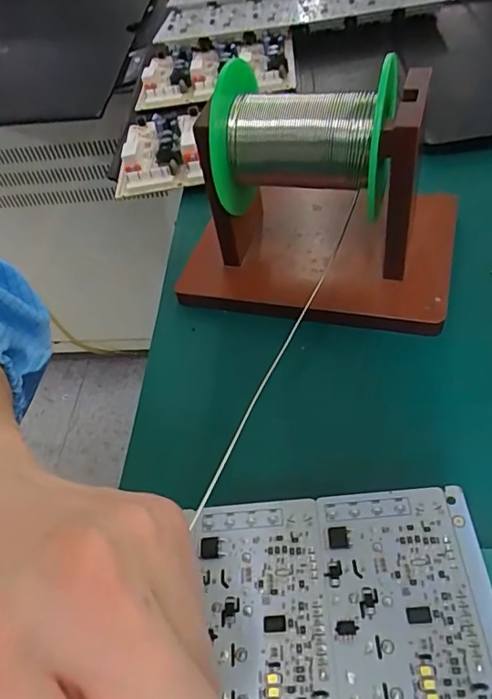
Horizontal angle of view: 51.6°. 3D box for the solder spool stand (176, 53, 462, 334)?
[{"bbox_3d":[0.036,-0.080,0.257,0.135,0.099,0.098,9,53,18],"label":"solder spool stand"}]

